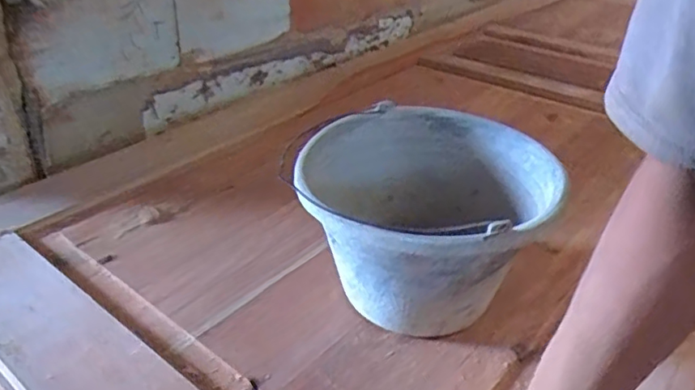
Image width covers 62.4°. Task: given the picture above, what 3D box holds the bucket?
[{"bbox_3d":[0.079,0.037,0.589,0.236,0.168,0.254,19,35,25],"label":"bucket"}]

